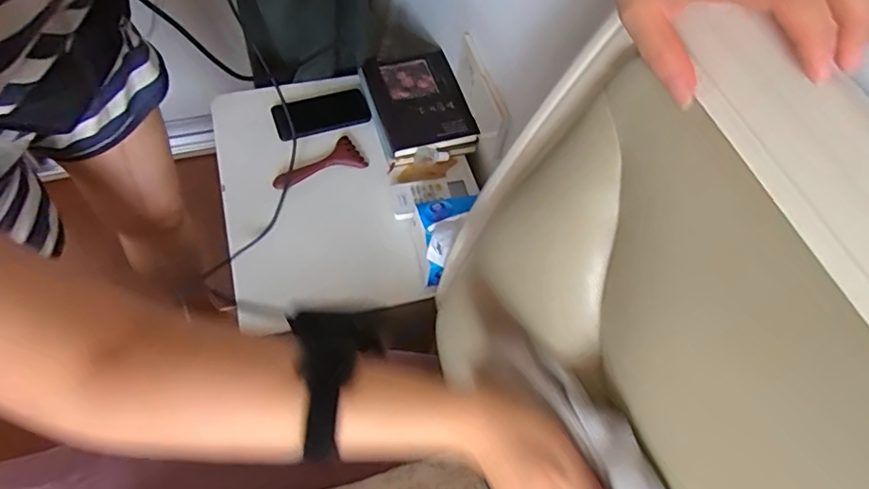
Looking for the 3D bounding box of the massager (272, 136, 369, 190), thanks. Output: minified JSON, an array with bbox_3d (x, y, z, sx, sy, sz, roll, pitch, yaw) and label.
[{"bbox_3d":[-0.178,-0.119,0.801,0.141,0.028,0.060,-31,67,-20],"label":"massager"}]

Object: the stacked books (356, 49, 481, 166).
[{"bbox_3d":[-0.031,-0.235,0.867,0.149,0.033,0.215,-13,62,-12],"label":"stacked books"}]

